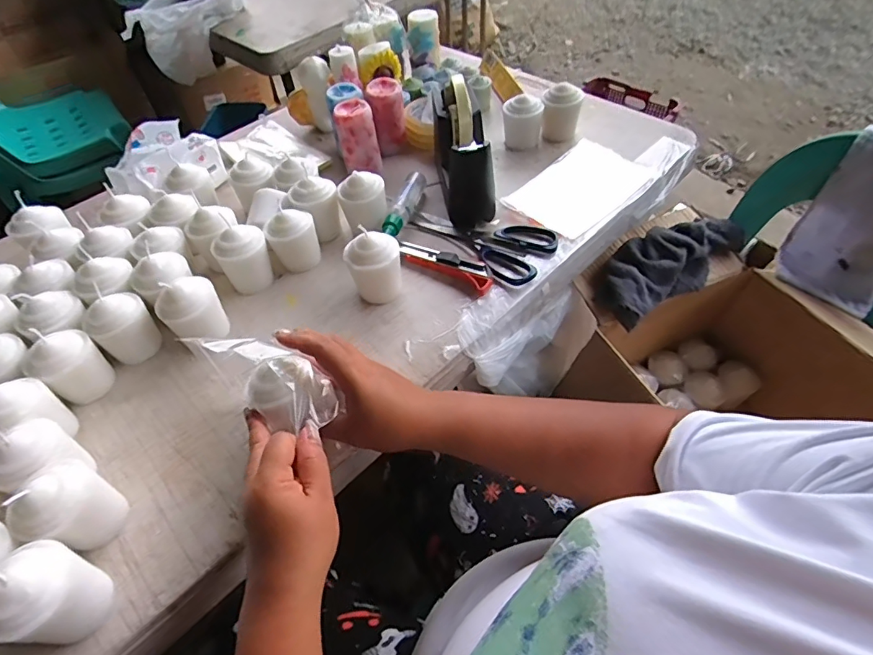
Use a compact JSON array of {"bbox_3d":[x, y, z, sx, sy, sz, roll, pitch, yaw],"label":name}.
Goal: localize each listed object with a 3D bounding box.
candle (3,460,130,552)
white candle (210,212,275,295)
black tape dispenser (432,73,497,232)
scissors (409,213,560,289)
[{"bbox_3d":[-0.275,0.137,0.364,0.045,0.068,0.054,9,53,11],"label":"candle"},{"bbox_3d":[-0.214,-0.078,0.536,0.048,0.069,0.046,4,52,7],"label":"white candle"},{"bbox_3d":[0.033,-0.222,0.596,0.055,0.122,0.163,-10,52,-4],"label":"black tape dispenser"},{"bbox_3d":[0.048,-0.111,0.584,0.181,0.010,0.099,27,58,23],"label":"scissors"}]

